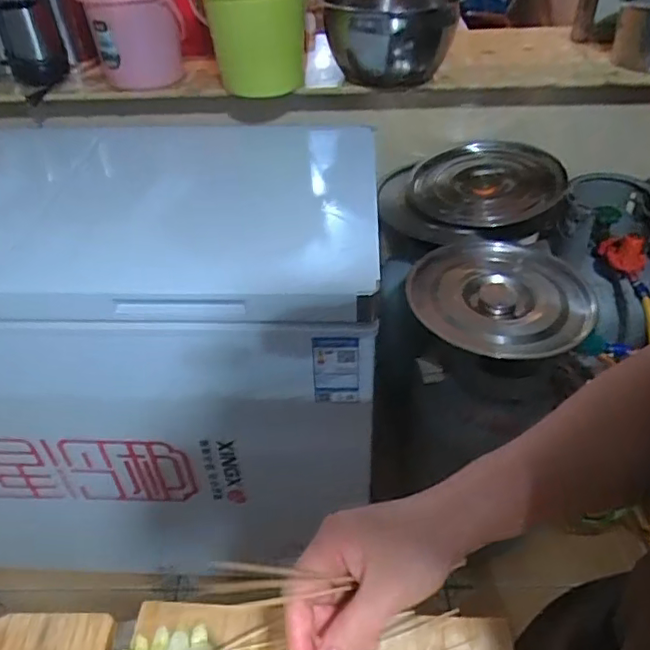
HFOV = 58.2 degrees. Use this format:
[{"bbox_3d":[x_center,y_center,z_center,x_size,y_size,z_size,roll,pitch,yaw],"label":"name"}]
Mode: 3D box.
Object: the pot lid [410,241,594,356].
[{"bbox_3d":[0.279,-0.051,0.961,0.251,0.058,0.262,-1,41,1],"label":"pot lid"}]

